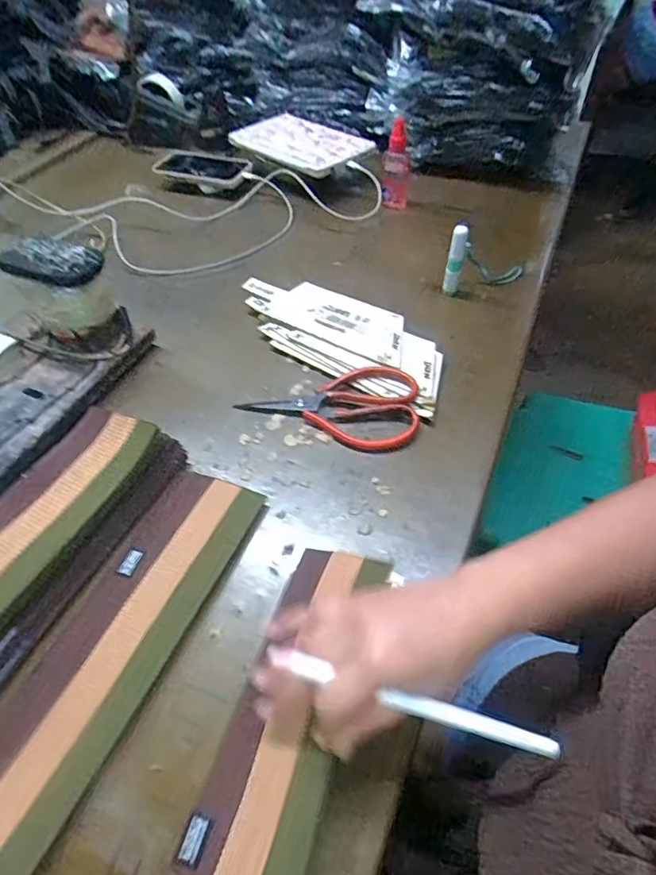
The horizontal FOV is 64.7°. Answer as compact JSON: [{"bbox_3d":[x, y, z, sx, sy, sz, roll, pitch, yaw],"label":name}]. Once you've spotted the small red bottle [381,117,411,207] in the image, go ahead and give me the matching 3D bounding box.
[{"bbox_3d":[0.100,-0.395,0.752,0.038,0.115,0.031,5,50,8],"label":"small red bottle"}]

